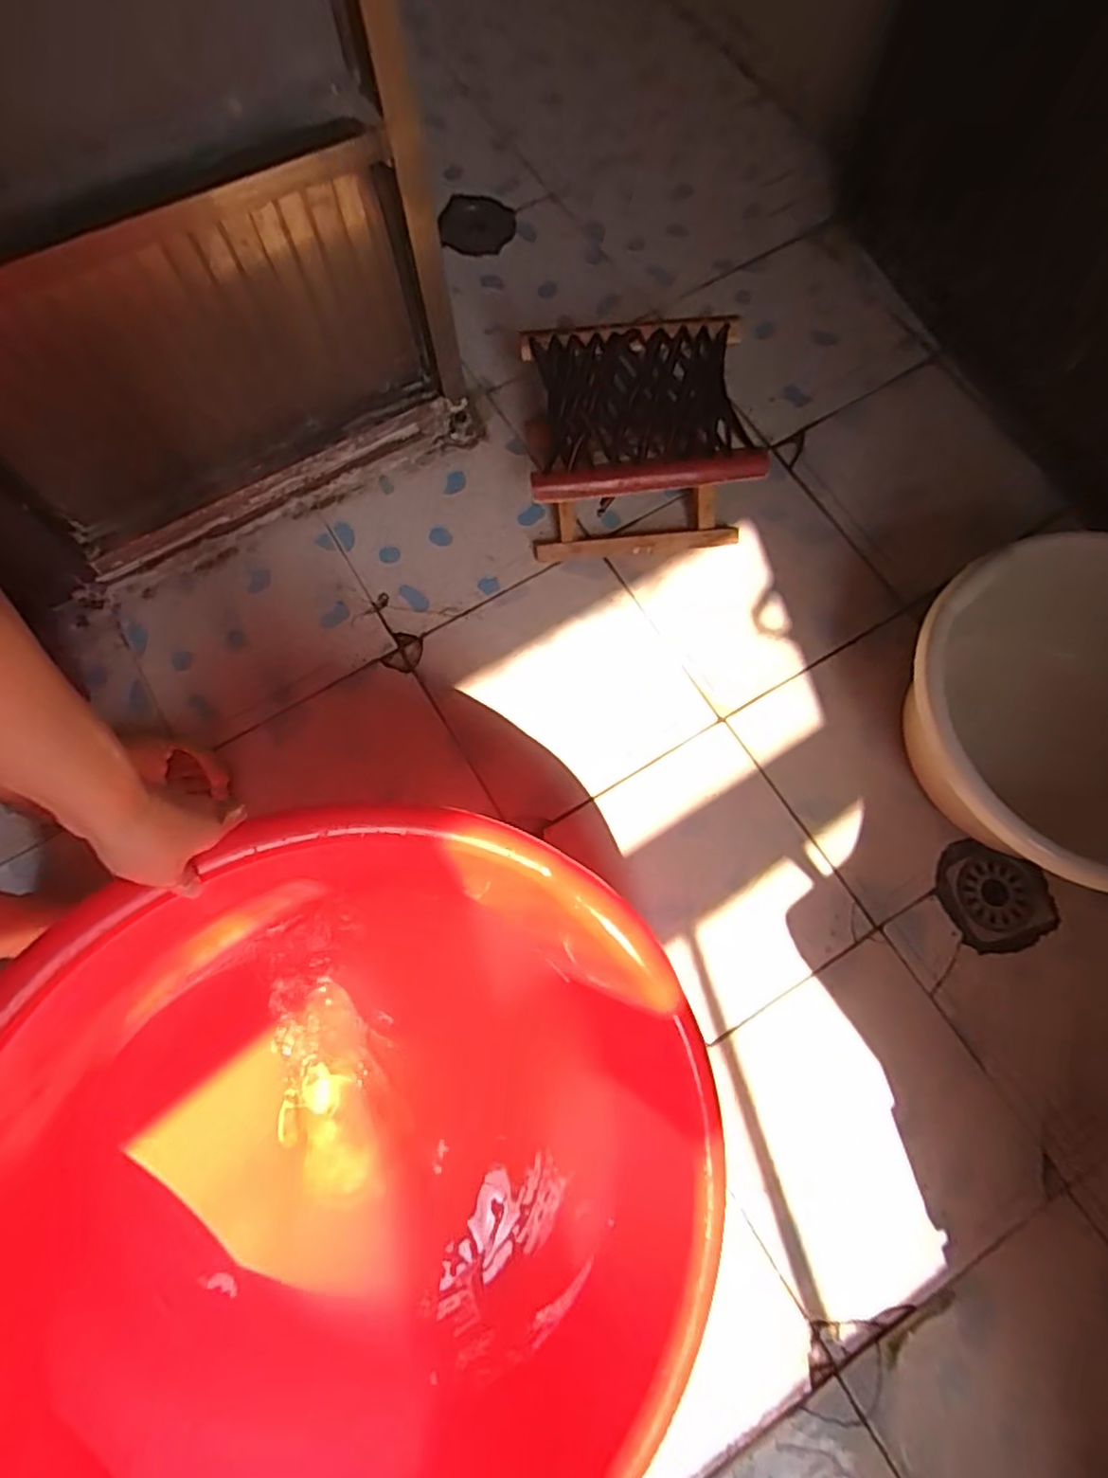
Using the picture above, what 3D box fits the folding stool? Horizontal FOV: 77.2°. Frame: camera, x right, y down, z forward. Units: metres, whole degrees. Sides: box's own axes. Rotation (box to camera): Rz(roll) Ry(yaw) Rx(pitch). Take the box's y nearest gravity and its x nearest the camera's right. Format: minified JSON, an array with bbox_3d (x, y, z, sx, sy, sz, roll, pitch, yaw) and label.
[{"bbox_3d":[0.100,-0.368,0.883,0.252,0.173,0.224,-5,72,0],"label":"folding stool"}]

